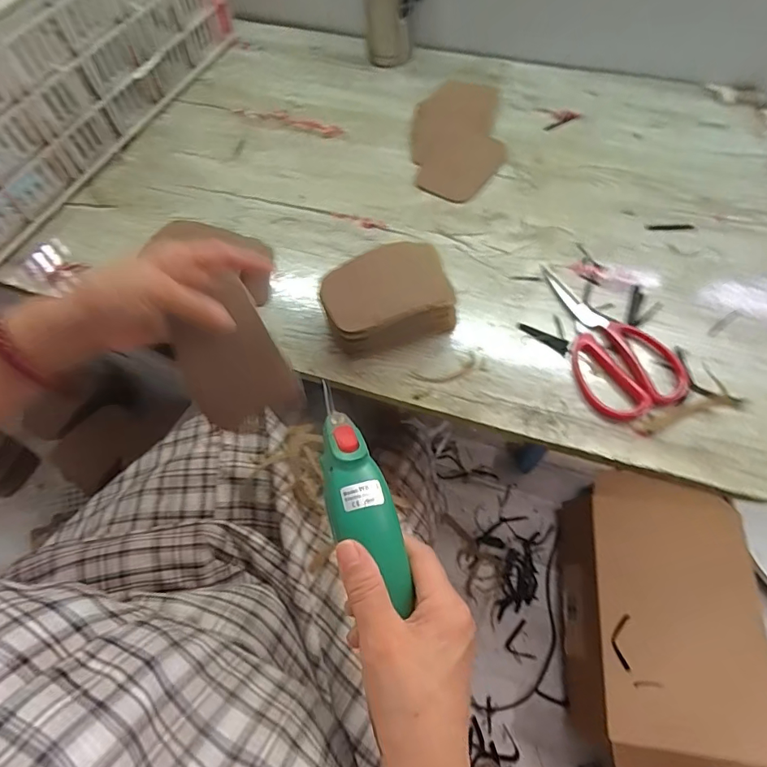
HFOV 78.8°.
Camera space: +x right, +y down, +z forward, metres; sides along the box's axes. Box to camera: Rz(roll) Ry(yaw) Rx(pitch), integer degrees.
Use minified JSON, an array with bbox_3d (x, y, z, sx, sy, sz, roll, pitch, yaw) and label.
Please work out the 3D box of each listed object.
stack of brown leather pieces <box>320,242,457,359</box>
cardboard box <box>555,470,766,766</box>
[{"bbox_3d":[0.003,-0.087,0.472,0.129,0.062,0.096,-16,61,-7],"label":"stack of brown leather pieces"},{"bbox_3d":[0.453,0.409,0.773,0.288,0.123,0.441,4,63,5],"label":"cardboard box"}]

